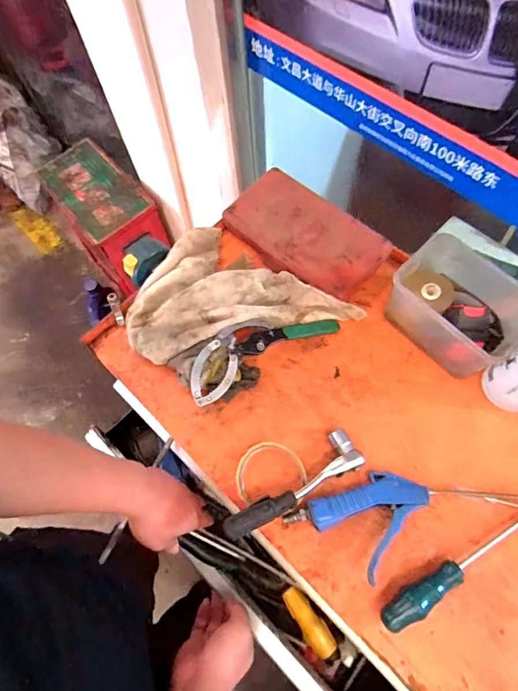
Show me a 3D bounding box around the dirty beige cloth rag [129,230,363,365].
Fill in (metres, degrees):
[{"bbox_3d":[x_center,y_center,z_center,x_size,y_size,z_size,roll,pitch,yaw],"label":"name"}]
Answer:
[{"bbox_3d":[-0.039,-0.092,0.590,0.323,0.060,0.222,-12,67,-2],"label":"dirty beige cloth rag"}]

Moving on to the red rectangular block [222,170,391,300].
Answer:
[{"bbox_3d":[0.066,-0.168,0.614,0.236,0.033,0.133,39,74,17],"label":"red rectangular block"}]

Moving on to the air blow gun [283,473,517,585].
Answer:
[{"bbox_3d":[0.242,0.206,0.477,0.420,0.029,0.111,-3,67,2],"label":"air blow gun"}]

